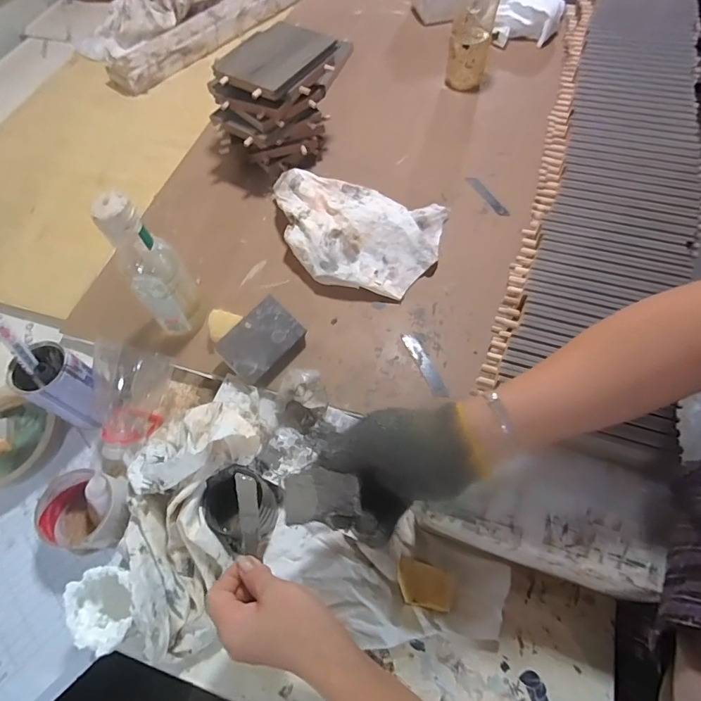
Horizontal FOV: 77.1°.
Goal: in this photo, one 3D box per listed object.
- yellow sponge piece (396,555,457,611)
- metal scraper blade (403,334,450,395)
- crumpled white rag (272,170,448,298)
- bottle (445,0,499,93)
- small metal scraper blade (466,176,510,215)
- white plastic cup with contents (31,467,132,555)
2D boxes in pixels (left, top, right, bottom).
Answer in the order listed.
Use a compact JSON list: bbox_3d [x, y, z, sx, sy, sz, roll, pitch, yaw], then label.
[{"bbox_3d":[0.073,0.234,0.440,0.055,0.035,0.039,17,63,12],"label":"yellow sponge piece"},{"bbox_3d":[0.095,0.018,0.560,0.019,0.007,0.097,-20,61,-8],"label":"metal scraper blade"},{"bbox_3d":[0.003,-0.170,0.640,0.249,0.058,0.168,9,62,8],"label":"crumpled white rag"},{"bbox_3d":[0.215,-0.567,0.771,0.070,0.223,0.058,10,62,9],"label":"bottle"},{"bbox_3d":[0.218,-0.248,0.701,0.020,0.004,0.099,-24,62,-10],"label":"small metal scraper blade"},{"bbox_3d":[-0.290,0.176,0.486,0.085,0.059,0.080,-1,61,2],"label":"white plastic cup with contents"}]

